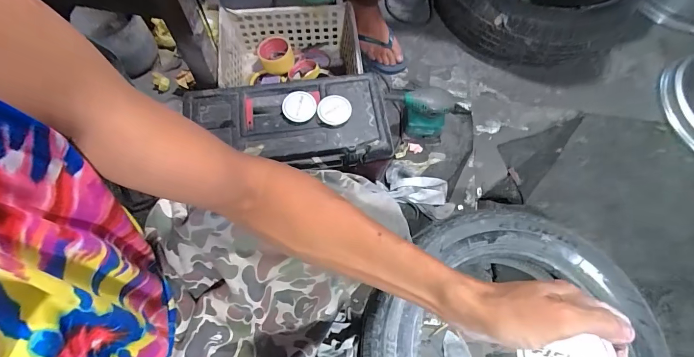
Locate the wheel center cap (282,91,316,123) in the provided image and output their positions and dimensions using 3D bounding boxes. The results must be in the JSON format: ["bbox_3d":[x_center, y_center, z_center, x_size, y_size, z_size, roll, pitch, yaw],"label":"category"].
[{"bbox_3d":[-0.094,-0.142,0.693,0.063,0.018,0.065,0,69,0],"label":"wheel center cap"}]

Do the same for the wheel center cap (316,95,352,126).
[{"bbox_3d":[-0.026,-0.135,0.691,0.062,0.014,0.063,0,69,0],"label":"wheel center cap"}]

